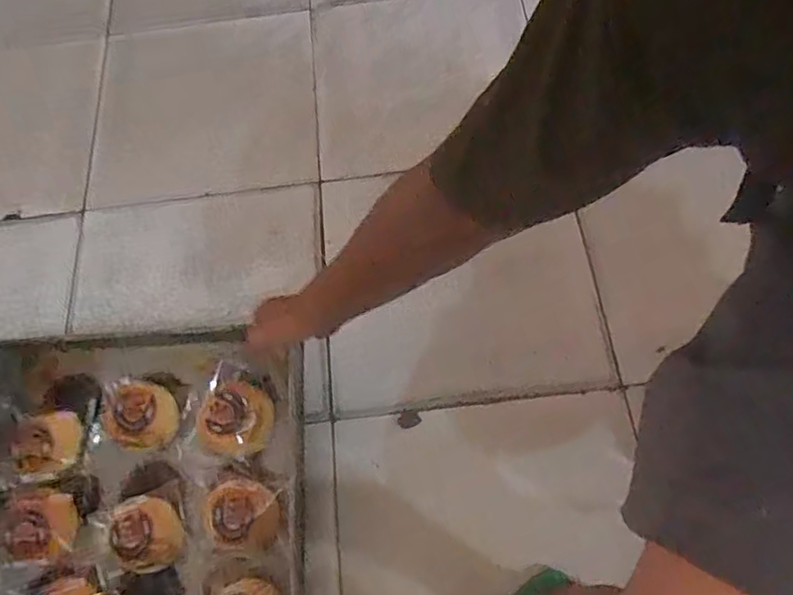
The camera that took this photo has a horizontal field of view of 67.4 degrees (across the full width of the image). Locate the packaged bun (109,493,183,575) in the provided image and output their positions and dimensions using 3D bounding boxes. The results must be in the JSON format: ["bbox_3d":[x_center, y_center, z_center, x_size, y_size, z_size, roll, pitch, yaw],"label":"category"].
[{"bbox_3d":[-0.306,0.285,0.725,0.073,0.034,0.084,-36,66,-11],"label":"packaged bun"}]

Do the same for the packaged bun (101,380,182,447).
[{"bbox_3d":[-0.329,0.149,0.766,0.086,0.027,0.083,-2,64,5],"label":"packaged bun"}]

